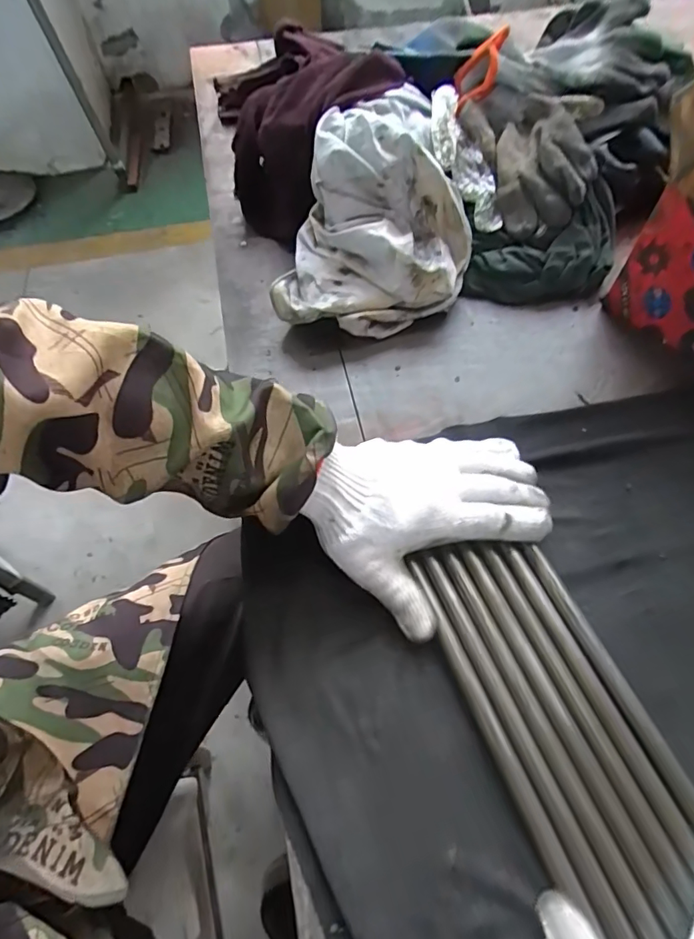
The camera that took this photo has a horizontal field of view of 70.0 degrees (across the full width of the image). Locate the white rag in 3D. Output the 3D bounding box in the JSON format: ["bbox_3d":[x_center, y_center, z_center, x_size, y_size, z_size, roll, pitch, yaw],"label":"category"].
[{"bbox_3d":[0.042,-0.270,0.497,0.169,0.116,0.296,10,60,8],"label":"white rag"}]

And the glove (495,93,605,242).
[{"bbox_3d":[0.203,-0.318,0.511,0.094,0.063,0.161,8,60,7],"label":"glove"}]

